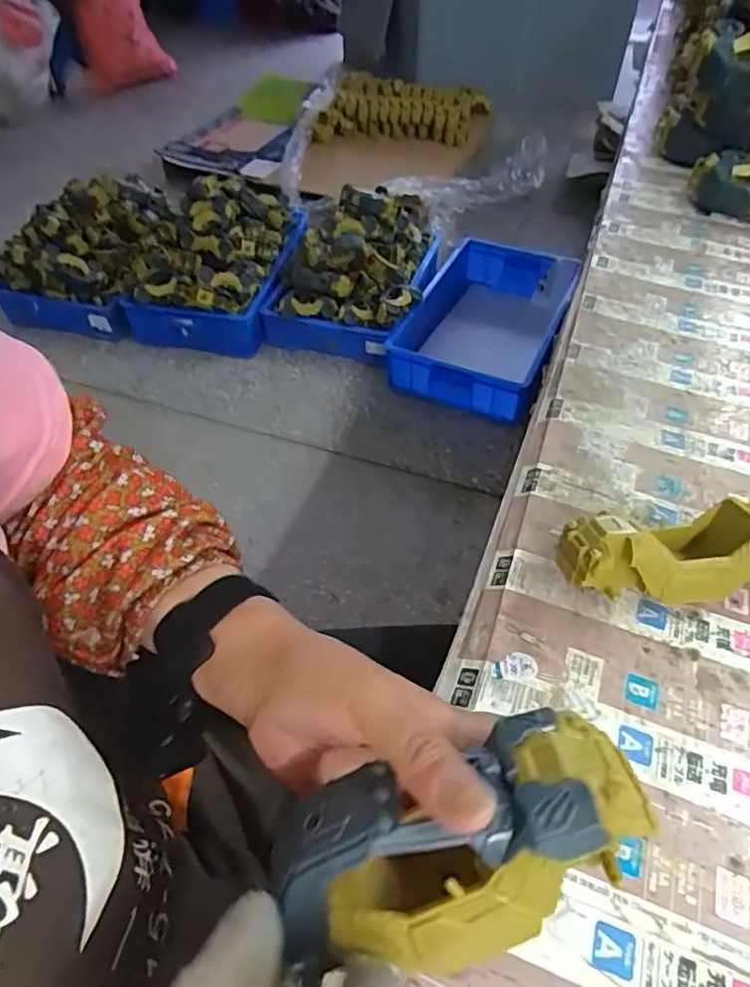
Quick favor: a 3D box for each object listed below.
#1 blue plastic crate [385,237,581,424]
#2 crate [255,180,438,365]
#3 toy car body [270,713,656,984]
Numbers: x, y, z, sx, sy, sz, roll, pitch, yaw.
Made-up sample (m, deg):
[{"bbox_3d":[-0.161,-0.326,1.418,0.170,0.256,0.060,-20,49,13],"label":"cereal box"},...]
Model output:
[{"bbox_3d":[0.308,-0.488,1.706,0.420,0.122,0.677,18,52,16],"label":"blue plastic crate"},{"bbox_3d":[-0.049,-0.679,1.778,0.416,0.283,0.564,13,51,12],"label":"crate"},{"bbox_3d":[0.032,0.137,0.231,0.142,0.056,0.069,-24,51,4],"label":"toy car body"}]

